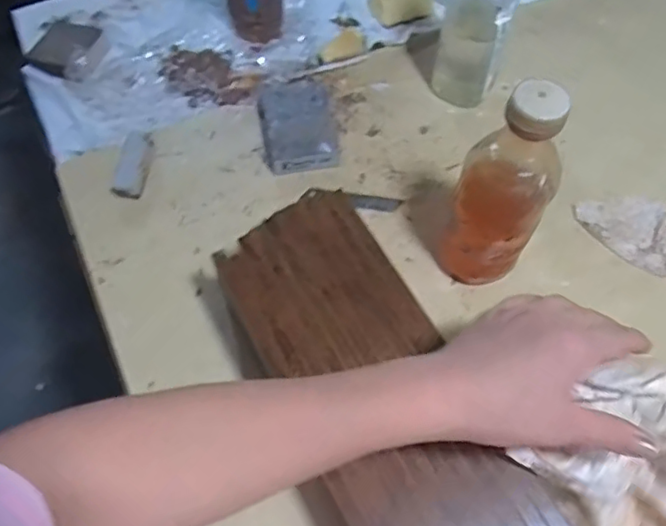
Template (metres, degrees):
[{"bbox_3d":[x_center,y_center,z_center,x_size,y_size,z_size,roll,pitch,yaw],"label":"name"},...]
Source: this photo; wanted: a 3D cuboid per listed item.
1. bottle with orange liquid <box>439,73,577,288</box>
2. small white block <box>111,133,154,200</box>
[{"bbox_3d":[0.131,-0.049,0.489,0.074,0.209,0.057,21,64,13],"label":"bottle with orange liquid"},{"bbox_3d":[-0.205,-0.101,0.630,0.033,0.010,0.076,8,67,3],"label":"small white block"}]

